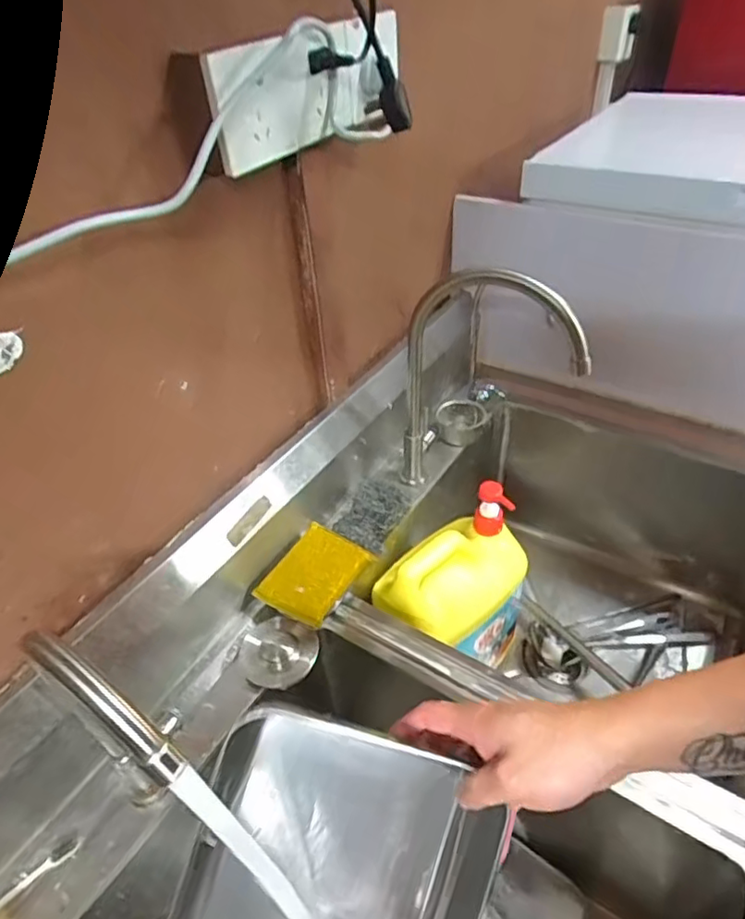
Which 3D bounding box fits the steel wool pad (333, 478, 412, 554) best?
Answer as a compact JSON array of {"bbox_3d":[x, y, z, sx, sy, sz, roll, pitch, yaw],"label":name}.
[{"bbox_3d":[0.000,0.068,0.768,0.072,0.021,0.097,20,47,24],"label":"steel wool pad"}]

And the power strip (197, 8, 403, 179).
[{"bbox_3d":[-0.050,-0.339,0.548,0.026,0.087,0.250,22,47,26],"label":"power strip"}]

